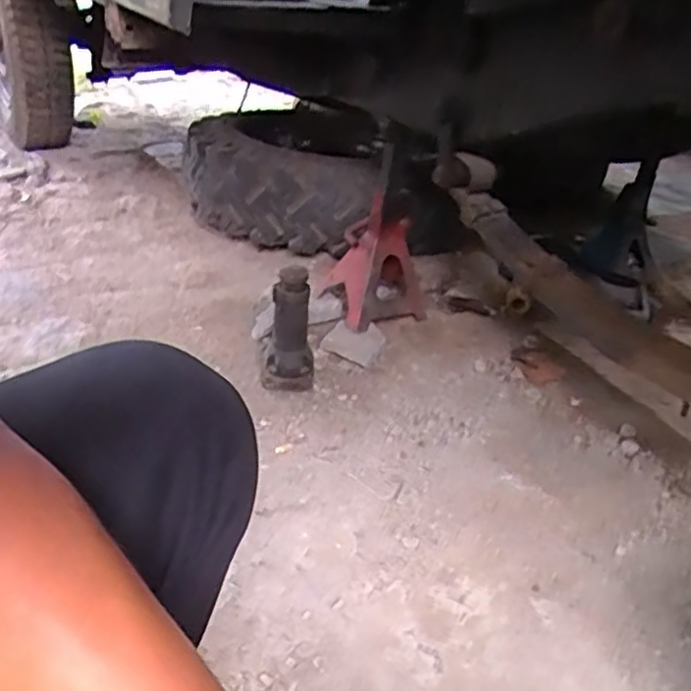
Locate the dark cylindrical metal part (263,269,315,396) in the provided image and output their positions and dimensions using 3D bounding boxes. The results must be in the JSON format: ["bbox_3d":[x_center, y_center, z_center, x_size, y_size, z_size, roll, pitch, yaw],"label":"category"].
[{"bbox_3d":[-0.093,-0.021,1.080,0.077,0.204,0.067,5,30,-2],"label":"dark cylindrical metal part"}]

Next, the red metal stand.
[{"bbox_3d":[0.048,-0.180,1.244,0.152,0.319,0.136,22,33,26],"label":"red metal stand"}]

